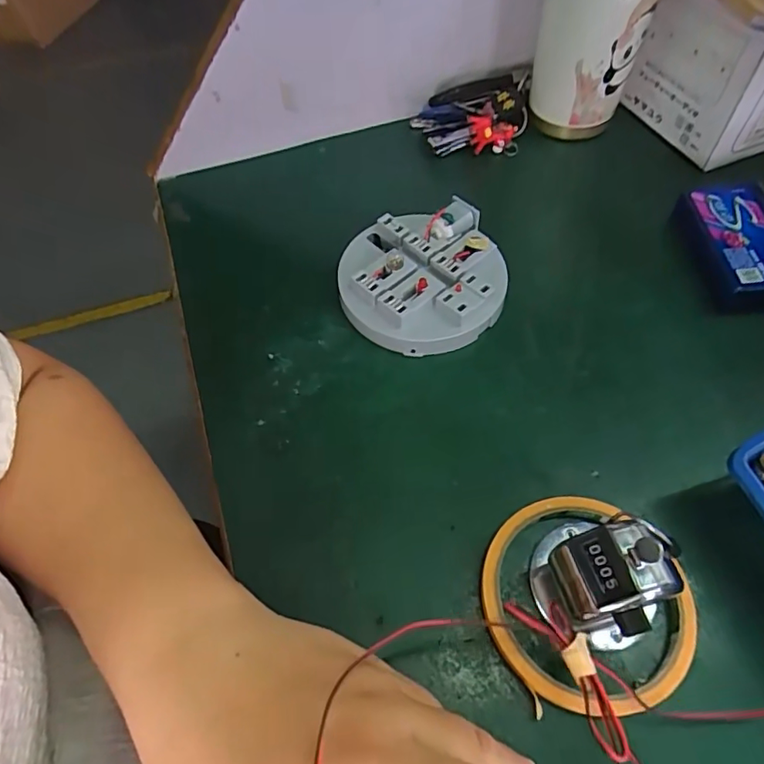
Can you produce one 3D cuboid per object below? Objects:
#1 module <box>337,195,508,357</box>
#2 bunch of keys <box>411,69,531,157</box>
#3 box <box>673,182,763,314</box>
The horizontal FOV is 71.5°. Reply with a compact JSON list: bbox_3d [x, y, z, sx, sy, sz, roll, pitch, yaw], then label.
[{"bbox_3d":[0.025,-0.066,0.328,0.097,0.029,0.097,-2,57,3],"label":"module"},{"bbox_3d":[0.069,-0.212,0.417,0.090,0.034,0.073,1,57,5],"label":"bunch of keys"},{"bbox_3d":[0.225,-0.084,0.335,0.054,0.026,0.090,-3,57,2],"label":"box"}]

